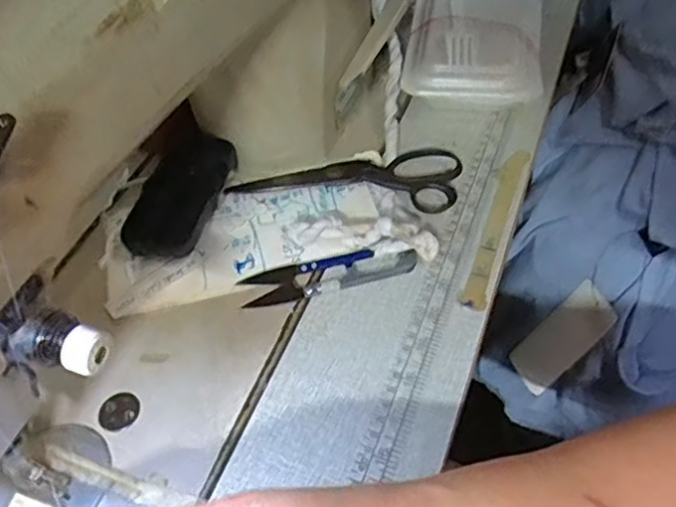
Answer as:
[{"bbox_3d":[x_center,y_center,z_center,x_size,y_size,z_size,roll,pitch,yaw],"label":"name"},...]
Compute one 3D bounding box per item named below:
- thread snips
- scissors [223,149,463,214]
[{"bbox_3d":[-0.005,0.014,0.424,0.116,0.009,0.027,-12,51,-6],"label":"thread snips"},{"bbox_3d":[0.006,-0.063,0.481,0.168,0.013,0.057,7,52,10],"label":"scissors"}]

